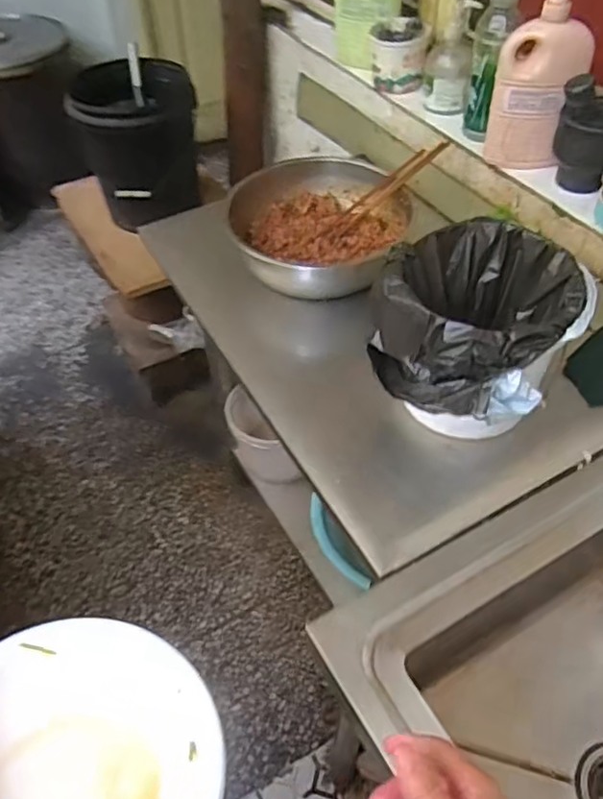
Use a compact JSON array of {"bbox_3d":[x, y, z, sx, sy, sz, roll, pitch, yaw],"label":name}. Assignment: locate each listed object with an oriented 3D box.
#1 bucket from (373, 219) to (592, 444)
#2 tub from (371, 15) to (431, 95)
[{"bbox_3d":[0.215,-0.079,0.785,0.215,0.181,0.227,1,50,-1],"label":"bucket"},{"bbox_3d":[0.178,-0.630,1.155,0.101,0.103,0.101,1,50,-1],"label":"tub"}]

